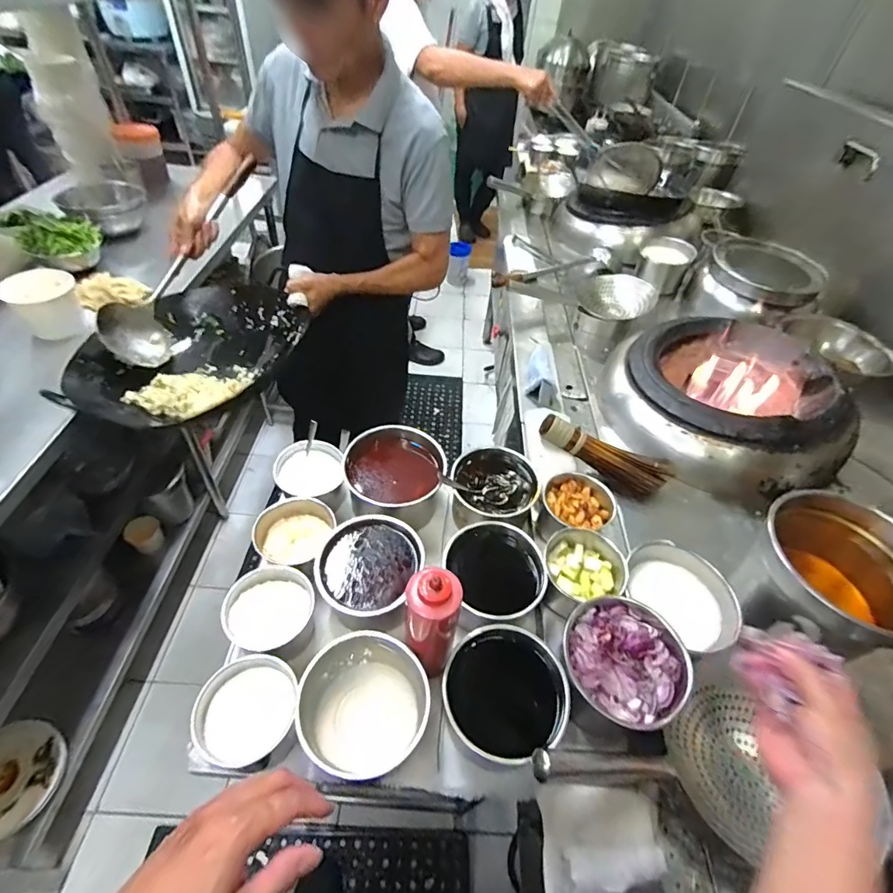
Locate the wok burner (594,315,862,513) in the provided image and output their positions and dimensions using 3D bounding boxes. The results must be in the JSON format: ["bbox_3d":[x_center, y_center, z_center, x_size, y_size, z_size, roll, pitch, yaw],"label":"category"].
[{"bbox_3d":[0.660,-0.119,1.092,0.466,0.197,0.506,-34,60,-31],"label":"wok burner"}]

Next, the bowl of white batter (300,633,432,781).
[{"bbox_3d":[-0.101,0.320,0.567,0.153,0.080,0.143,3,48,-4],"label":"bowl of white batter"}]

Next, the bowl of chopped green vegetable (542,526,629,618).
[{"bbox_3d":[0.211,0.195,0.728,0.115,0.091,0.106,3,48,-4],"label":"bowl of chopped green vegetable"}]

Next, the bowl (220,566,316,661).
[{"bbox_3d":[-0.256,0.245,0.666,0.110,0.085,0.115,3,48,-4],"label":"bowl"}]

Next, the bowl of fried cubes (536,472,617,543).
[{"bbox_3d":[0.225,0.112,0.810,0.124,0.083,0.109,2,48,-5],"label":"bowl of fried cubes"}]

